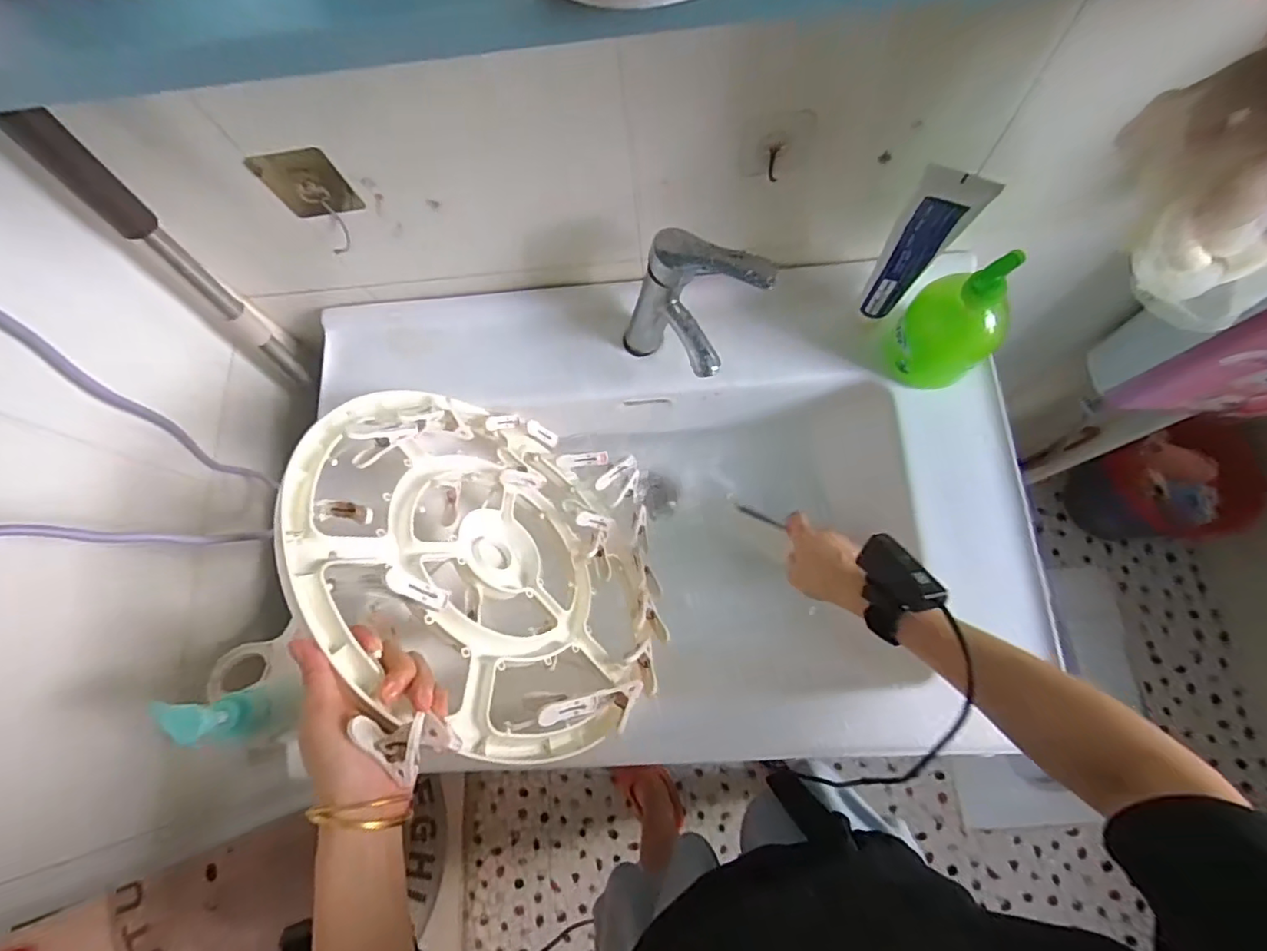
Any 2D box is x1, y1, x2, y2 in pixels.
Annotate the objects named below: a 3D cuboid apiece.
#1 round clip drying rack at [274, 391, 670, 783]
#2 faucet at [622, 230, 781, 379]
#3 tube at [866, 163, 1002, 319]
[{"bbox_3d":[-0.122,0.070,0.518,0.090,0.362,0.352,-40,57,29],"label":"round clip drying rack"},{"bbox_3d":[0.056,-0.160,0.548,0.115,0.145,0.091,38,80,13],"label":"faucet"},{"bbox_3d":[0.238,-0.187,0.486,0.049,0.180,0.023,19,76,9],"label":"tube"}]

